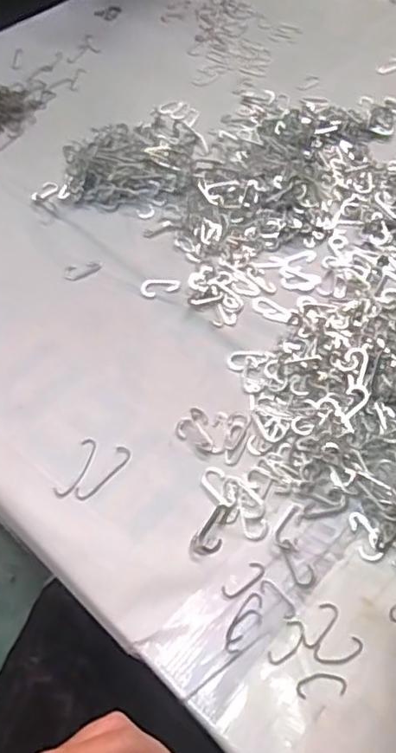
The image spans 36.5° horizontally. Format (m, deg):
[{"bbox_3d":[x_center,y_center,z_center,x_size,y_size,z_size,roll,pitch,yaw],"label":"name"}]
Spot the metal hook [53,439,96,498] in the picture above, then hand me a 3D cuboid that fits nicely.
[{"bbox_3d":[-0.094,0.071,0.467,0.015,0.004,0.052,20,58,13],"label":"metal hook"}]

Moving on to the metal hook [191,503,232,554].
[{"bbox_3d":[0.013,0.111,0.437,0.019,0.006,0.041,31,61,18],"label":"metal hook"}]

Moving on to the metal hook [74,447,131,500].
[{"bbox_3d":[-0.072,0.075,0.464,0.013,0.004,0.054,34,62,20],"label":"metal hook"}]

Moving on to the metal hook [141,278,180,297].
[{"bbox_3d":[-0.035,-0.086,0.565,0.035,0.008,0.017,-15,58,-10],"label":"metal hook"}]

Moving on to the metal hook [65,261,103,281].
[{"bbox_3d":[-0.110,-0.103,0.579,0.038,0.004,0.016,-19,58,-13],"label":"metal hook"}]

